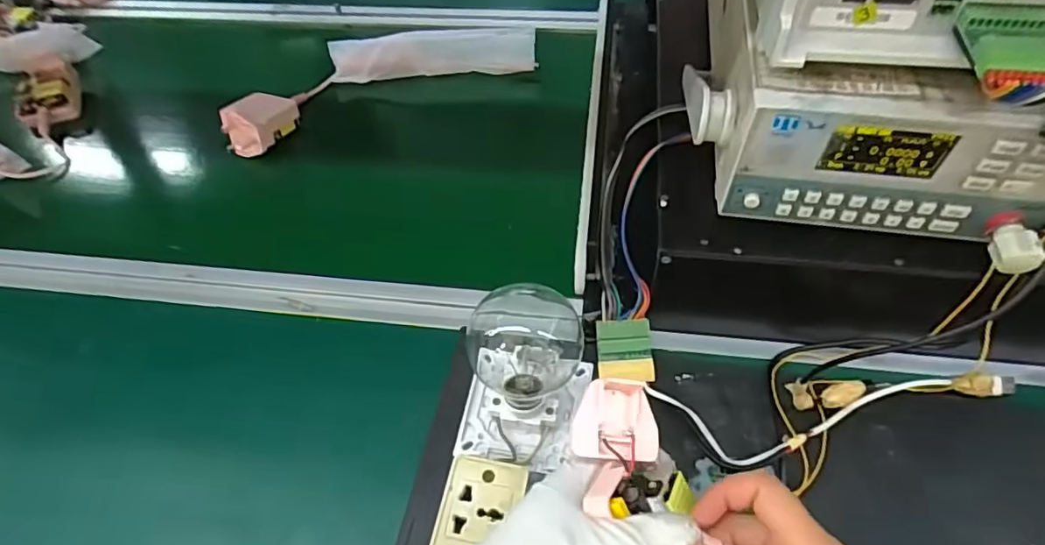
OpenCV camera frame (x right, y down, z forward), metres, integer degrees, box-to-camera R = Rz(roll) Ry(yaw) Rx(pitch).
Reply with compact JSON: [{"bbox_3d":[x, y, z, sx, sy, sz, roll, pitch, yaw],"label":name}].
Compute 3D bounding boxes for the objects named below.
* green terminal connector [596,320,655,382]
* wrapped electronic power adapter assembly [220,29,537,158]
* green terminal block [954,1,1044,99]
[{"bbox_3d":[0.077,0.060,0.434,0.041,0.008,0.047,-6,86,2],"label":"green terminal connector"},{"bbox_3d":[-0.167,-0.236,0.667,0.353,0.059,0.131,-27,53,-10],"label":"wrapped electronic power adapter assembly"},{"bbox_3d":[0.238,-0.108,0.275,0.046,0.018,0.049,3,53,13],"label":"green terminal block"}]

